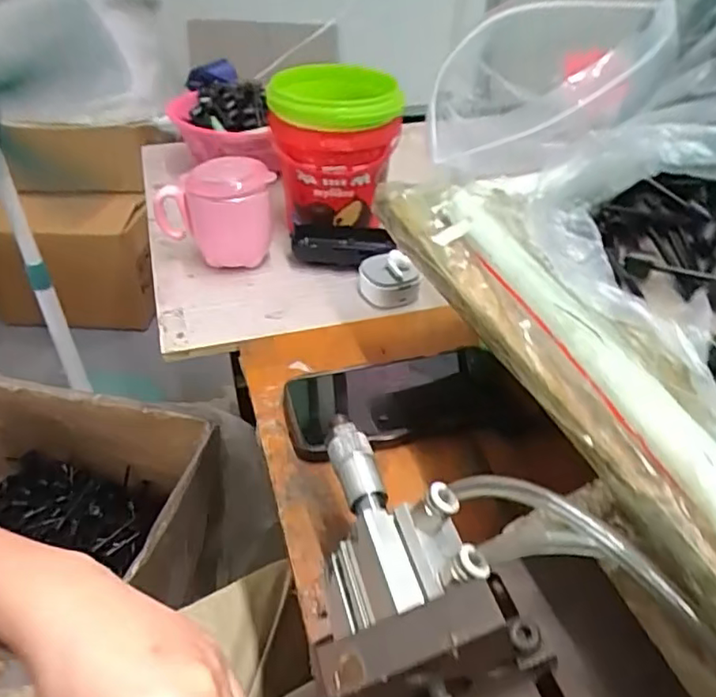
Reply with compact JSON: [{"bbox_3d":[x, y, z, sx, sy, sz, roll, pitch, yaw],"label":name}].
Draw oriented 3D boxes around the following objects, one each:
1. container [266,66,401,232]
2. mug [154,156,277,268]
[{"bbox_3d":[-0.025,-0.208,0.630,0.126,0.157,0.132,0,39,-2],"label":"container"},{"bbox_3d":[-0.140,-0.130,0.590,0.101,0.097,0.074,-16,42,-20],"label":"mug"}]

